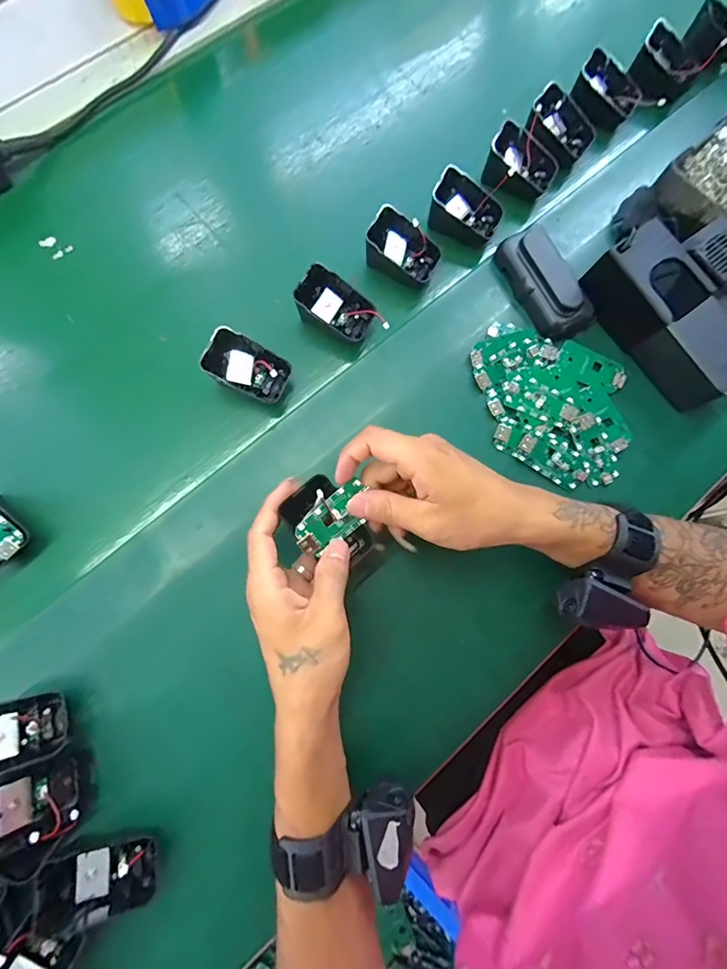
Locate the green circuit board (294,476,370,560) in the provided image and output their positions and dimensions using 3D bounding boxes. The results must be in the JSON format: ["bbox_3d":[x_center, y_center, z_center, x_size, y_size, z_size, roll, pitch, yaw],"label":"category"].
[{"bbox_3d":[-0.021,0.025,0.298,0.060,0.005,0.031,-38,105,-14],"label":"green circuit board"}]

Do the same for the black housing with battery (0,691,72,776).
[{"bbox_3d":[-0.247,0.175,0.291,0.068,0.021,0.047,-8,65,-43],"label":"black housing with battery"}]

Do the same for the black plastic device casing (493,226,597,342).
[{"bbox_3d":[0.171,-0.188,0.390,0.053,0.030,0.106,-31,81,-8],"label":"black plastic device casing"}]

